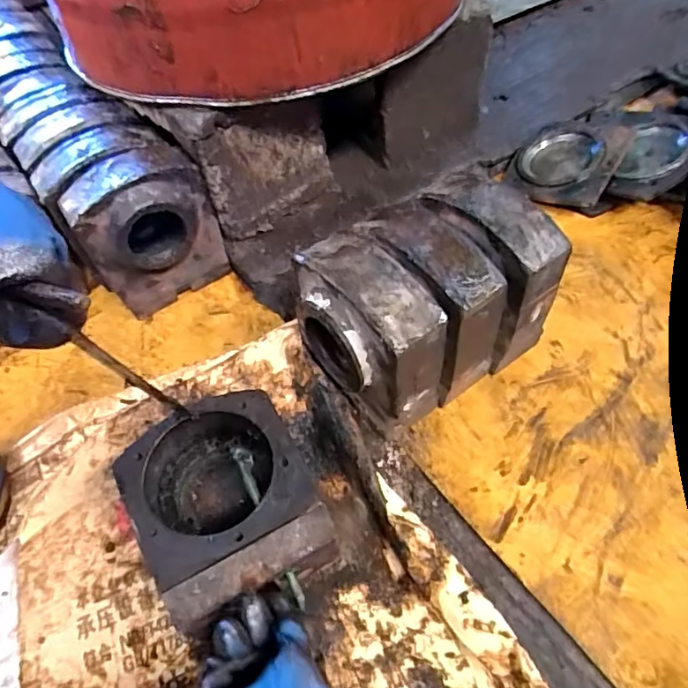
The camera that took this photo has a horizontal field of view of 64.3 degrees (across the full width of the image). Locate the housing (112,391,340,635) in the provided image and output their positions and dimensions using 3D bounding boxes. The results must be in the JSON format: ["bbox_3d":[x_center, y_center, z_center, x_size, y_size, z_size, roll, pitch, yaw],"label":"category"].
[{"bbox_3d":[-0.107,0.150,0.504,0.148,0.084,0.171,-23,55,-13],"label":"housing"}]

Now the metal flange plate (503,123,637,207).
[{"bbox_3d":[0.321,-0.269,0.789,0.138,0.026,0.171,22,69,32],"label":"metal flange plate"}]

